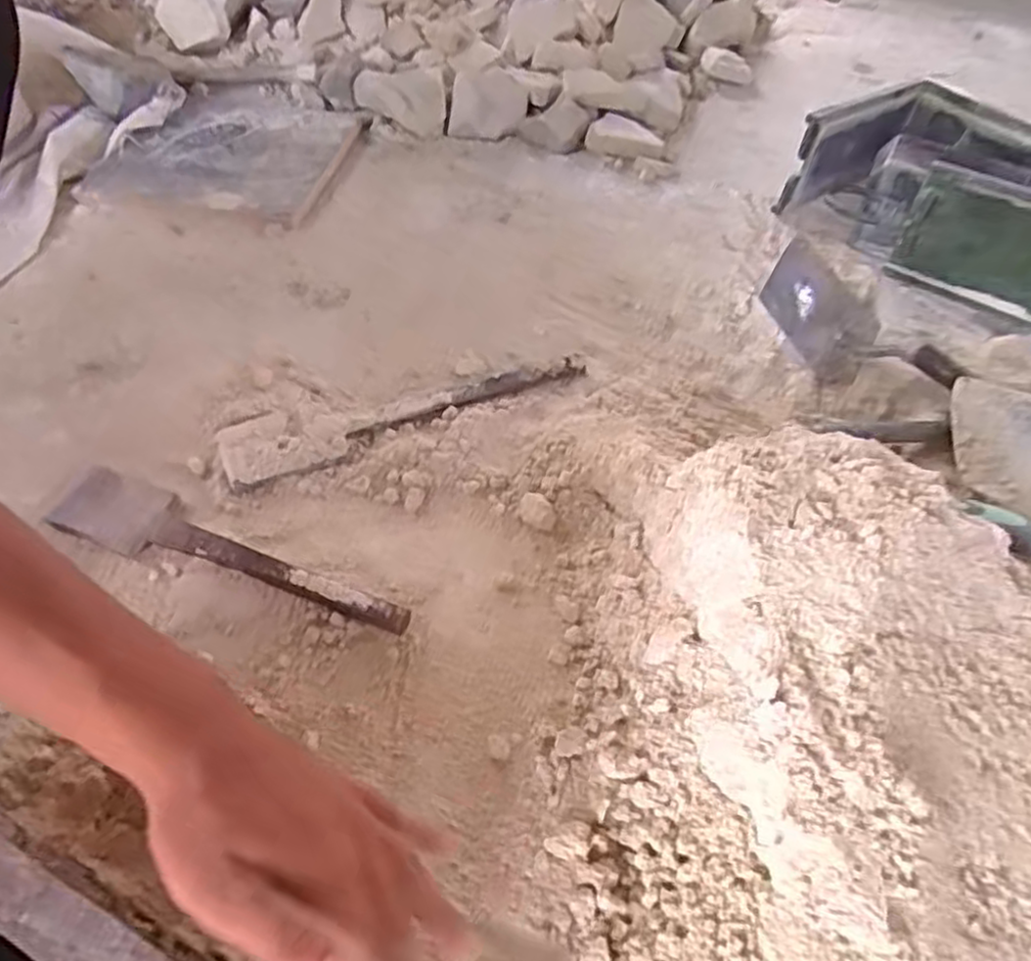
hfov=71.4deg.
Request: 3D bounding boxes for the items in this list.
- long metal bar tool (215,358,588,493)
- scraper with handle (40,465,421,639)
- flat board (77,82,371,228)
[{"bbox_3d":[-0.088,-0.065,0.614,0.314,0.024,0.062,-21,56,-19],"label":"long metal bar tool"},{"bbox_3d":[-0.205,0.055,0.516,0.276,0.022,0.054,18,53,11],"label":"scraper with handle"},{"bbox_3d":[-0.334,-0.404,0.864,0.253,0.026,0.269,10,52,5],"label":"flat board"}]

